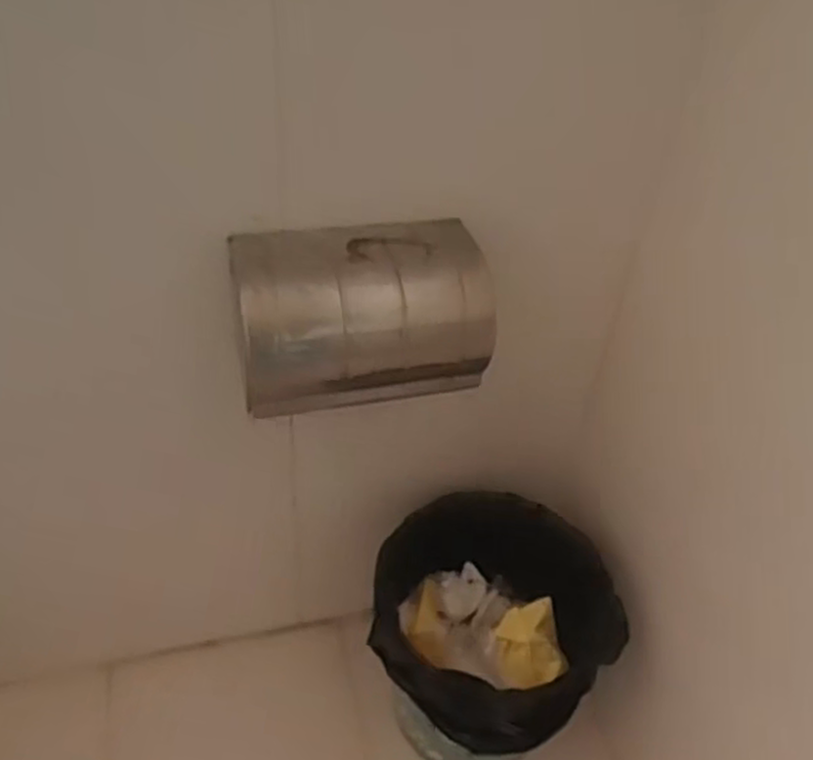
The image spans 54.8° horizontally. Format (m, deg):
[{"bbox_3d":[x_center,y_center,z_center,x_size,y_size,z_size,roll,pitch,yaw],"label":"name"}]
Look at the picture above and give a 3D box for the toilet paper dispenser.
[{"bbox_3d":[-0.037,-0.049,0.674,0.212,0.118,0.118,-5,42,-12],"label":"toilet paper dispenser"}]

